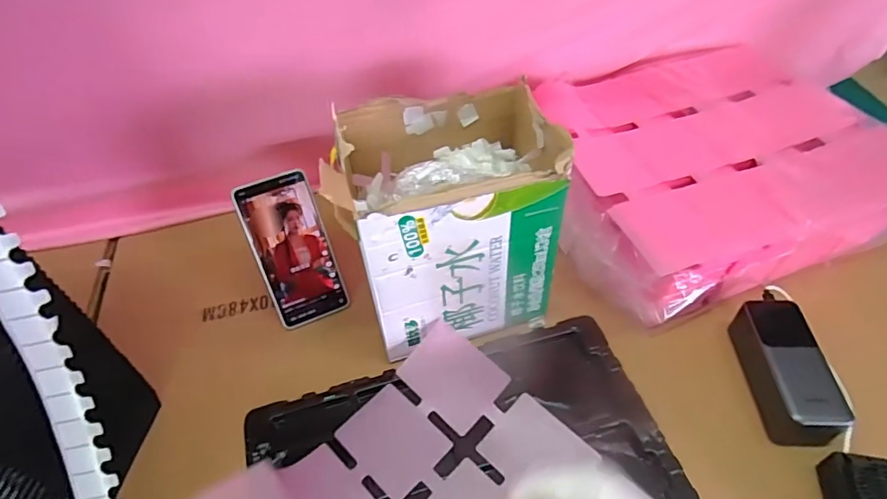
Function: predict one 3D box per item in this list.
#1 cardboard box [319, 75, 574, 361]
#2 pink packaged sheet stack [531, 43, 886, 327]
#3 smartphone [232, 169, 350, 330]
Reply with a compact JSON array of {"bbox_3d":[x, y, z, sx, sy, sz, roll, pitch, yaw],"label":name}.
[{"bbox_3d":[0.008,-0.031,0.525,0.196,0.199,0.158,-18,50,-12],"label":"cardboard box"},{"bbox_3d":[0.313,-0.094,0.617,0.362,0.116,0.297,-14,49,-9],"label":"pink packaged sheet stack"},{"bbox_3d":[-0.160,0.002,0.563,0.076,0.163,0.008,-21,20,-18],"label":"smartphone"}]

